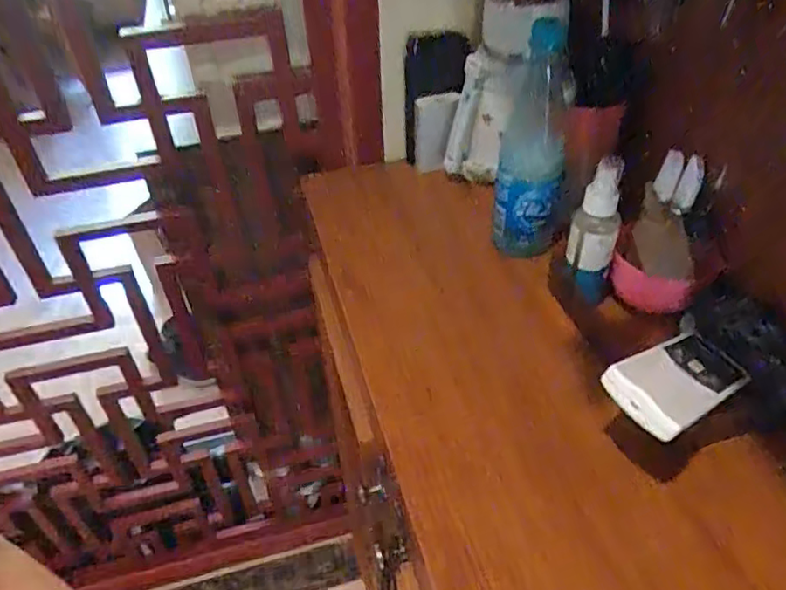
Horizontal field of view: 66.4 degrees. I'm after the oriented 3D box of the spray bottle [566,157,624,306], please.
[{"bbox_3d":[0.180,-0.057,0.532,0.040,0.123,0.035,18,46,22],"label":"spray bottle"}]

